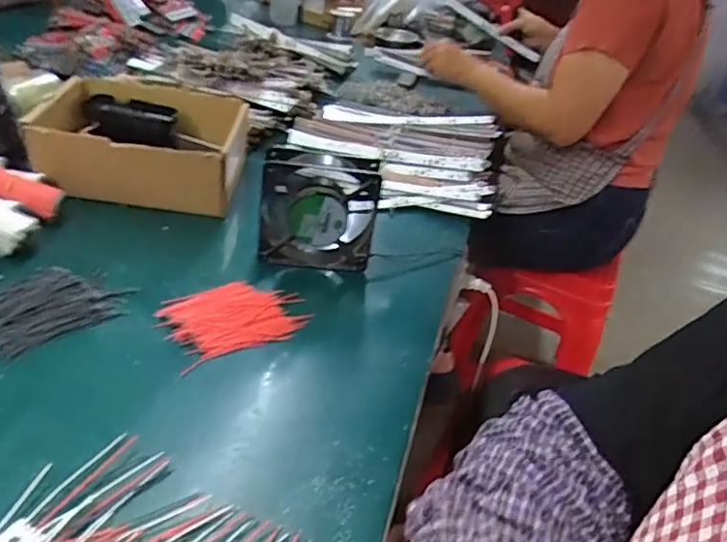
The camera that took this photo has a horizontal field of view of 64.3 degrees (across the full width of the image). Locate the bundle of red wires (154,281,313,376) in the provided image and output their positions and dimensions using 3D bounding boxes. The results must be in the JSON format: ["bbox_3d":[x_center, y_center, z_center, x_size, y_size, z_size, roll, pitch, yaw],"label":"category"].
[{"bbox_3d":[-0.118,0.039,0.542,0.126,0.021,0.081,-12,39,-33],"label":"bundle of red wires"}]

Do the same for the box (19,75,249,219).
[{"bbox_3d":[-0.273,-0.159,0.734,0.231,0.090,0.185,9,33,-4],"label":"box"}]

